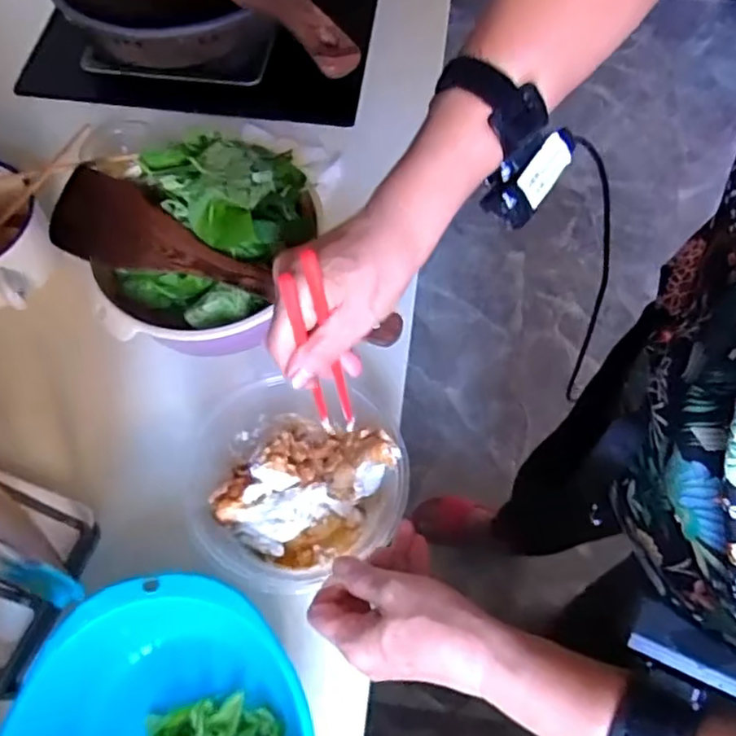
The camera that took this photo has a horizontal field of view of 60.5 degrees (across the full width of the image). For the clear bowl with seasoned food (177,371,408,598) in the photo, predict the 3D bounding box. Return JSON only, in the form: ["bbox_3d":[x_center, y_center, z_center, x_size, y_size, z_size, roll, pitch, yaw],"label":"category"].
[{"bbox_3d":[-0.061,0.086,0.508,0.165,0.080,0.150,0,64,0],"label":"clear bowl with seasoned food"}]

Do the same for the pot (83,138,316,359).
[{"bbox_3d":[-0.141,-0.109,0.564,0.171,0.140,0.197,13,65,7],"label":"pot"}]

